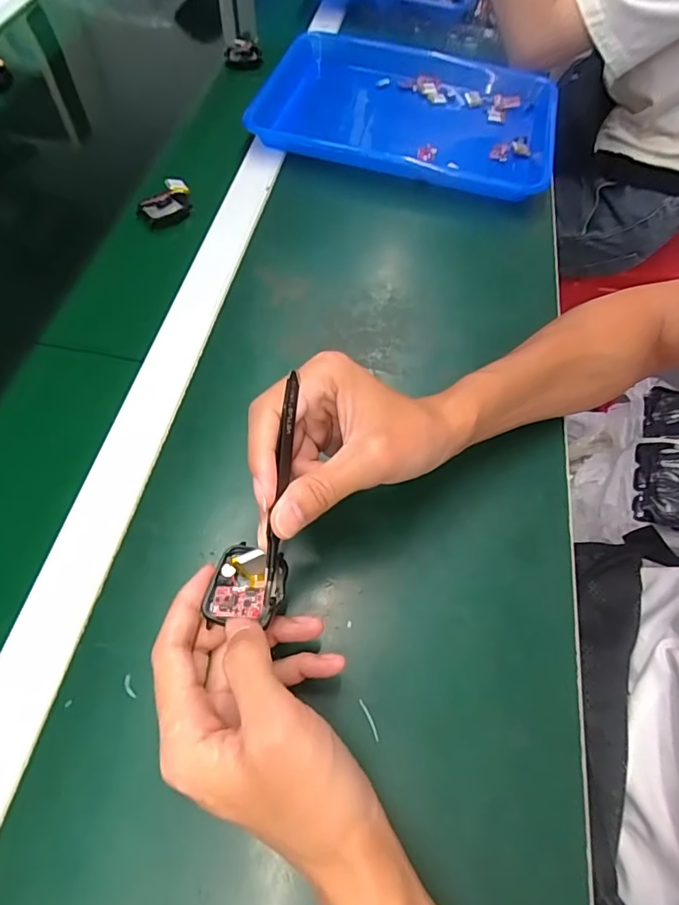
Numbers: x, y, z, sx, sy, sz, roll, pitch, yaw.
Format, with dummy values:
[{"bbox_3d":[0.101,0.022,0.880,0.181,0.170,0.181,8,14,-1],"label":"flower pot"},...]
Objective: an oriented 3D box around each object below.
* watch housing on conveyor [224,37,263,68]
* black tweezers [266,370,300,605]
[{"bbox_3d":[-0.129,-0.535,0.658,0.049,0.034,0.025,-2,61,-5],"label":"watch housing on conveyor"},{"bbox_3d":[-0.030,0.016,0.247,0.005,0.009,0.113,6,85,0],"label":"black tweezers"}]

